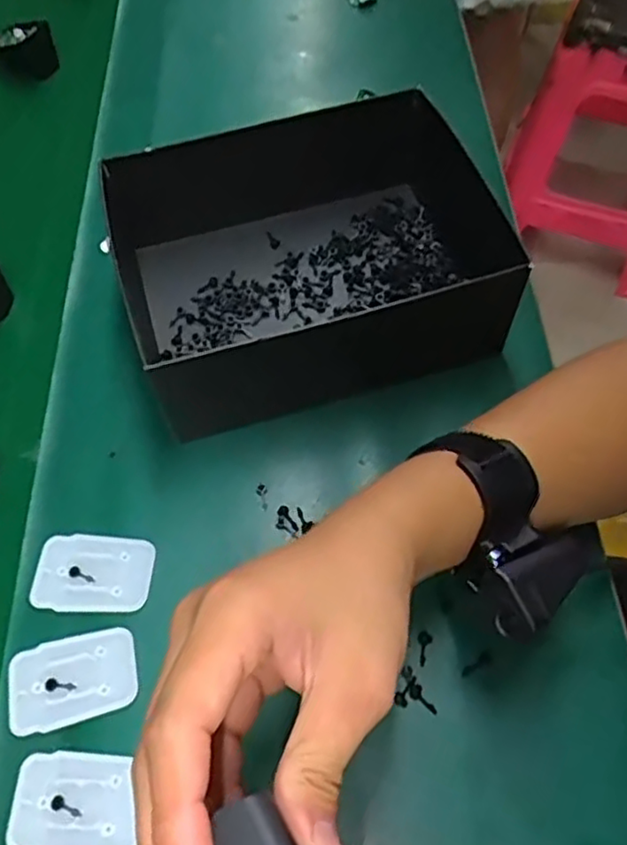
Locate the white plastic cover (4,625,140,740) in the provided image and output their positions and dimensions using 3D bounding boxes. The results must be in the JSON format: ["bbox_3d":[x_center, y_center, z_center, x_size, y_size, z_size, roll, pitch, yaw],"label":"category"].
[{"bbox_3d":[-0.131,0.138,0.361,0.070,0.006,0.043,-14,61,-5],"label":"white plastic cover"}]

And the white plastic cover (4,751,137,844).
[{"bbox_3d":[-0.120,0.190,0.330,0.063,0.005,0.044,-2,60,2],"label":"white plastic cover"}]

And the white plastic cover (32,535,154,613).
[{"bbox_3d":[-0.129,0.088,0.390,0.068,0.004,0.044,3,61,4],"label":"white plastic cover"}]

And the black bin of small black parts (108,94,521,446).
[{"bbox_3d":[0.003,-0.110,0.461,0.254,0.088,0.200,-14,61,-5],"label":"black bin of small black parts"}]

